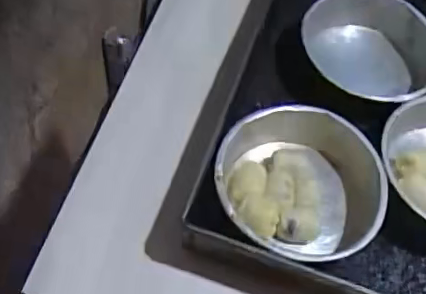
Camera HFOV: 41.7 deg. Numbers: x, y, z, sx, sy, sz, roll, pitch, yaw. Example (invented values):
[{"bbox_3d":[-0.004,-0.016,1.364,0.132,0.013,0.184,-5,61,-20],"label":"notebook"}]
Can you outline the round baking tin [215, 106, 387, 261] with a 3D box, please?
[{"bbox_3d":[0.078,0.040,0.522,0.145,0.066,0.155,1,56,-2],"label":"round baking tin"}]

